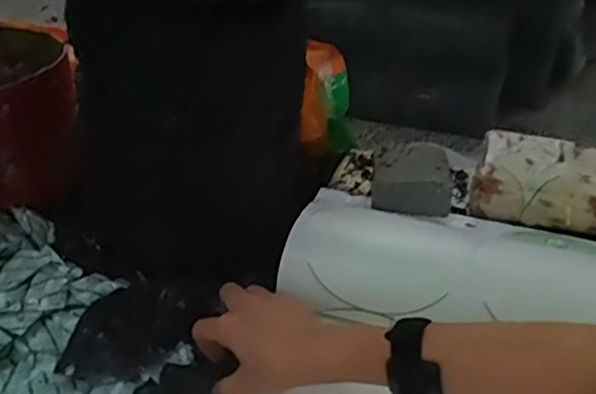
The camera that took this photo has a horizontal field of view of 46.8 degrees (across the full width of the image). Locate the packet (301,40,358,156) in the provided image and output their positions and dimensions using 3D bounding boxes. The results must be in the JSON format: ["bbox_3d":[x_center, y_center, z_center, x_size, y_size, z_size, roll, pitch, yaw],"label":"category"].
[{"bbox_3d":[0.036,-0.125,0.854,0.063,0.136,0.042,-2,0,-7],"label":"packet"}]

